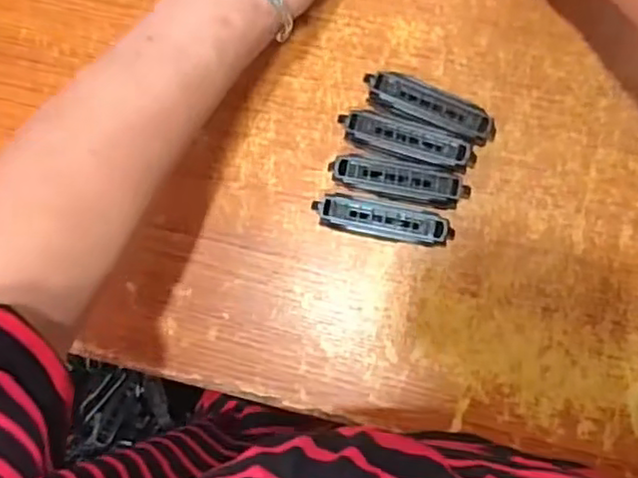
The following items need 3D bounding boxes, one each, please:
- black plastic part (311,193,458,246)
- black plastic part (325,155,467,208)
[{"bbox_3d":[0.038,-0.011,0.398,0.080,0.021,0.021,11,86,6],"label":"black plastic part"},{"bbox_3d":[0.049,-0.034,0.403,0.082,0.023,0.021,12,86,6],"label":"black plastic part"}]

